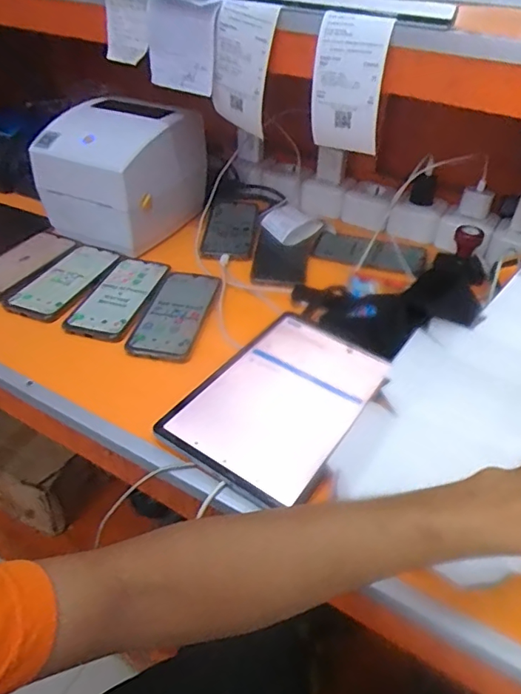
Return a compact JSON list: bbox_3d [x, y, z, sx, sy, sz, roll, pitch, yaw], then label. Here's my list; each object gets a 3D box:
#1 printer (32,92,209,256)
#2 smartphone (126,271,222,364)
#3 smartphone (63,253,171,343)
[{"bbox_3d":[-0.219,-0.284,0.812,0.182,0.169,0.209,18,42,17],"label":"printer"},{"bbox_3d":[-0.108,-0.047,0.657,0.078,0.010,0.174,9,41,7],"label":"smartphone"},{"bbox_3d":[-0.185,-0.073,0.691,0.085,0.016,0.184,13,41,12],"label":"smartphone"}]

